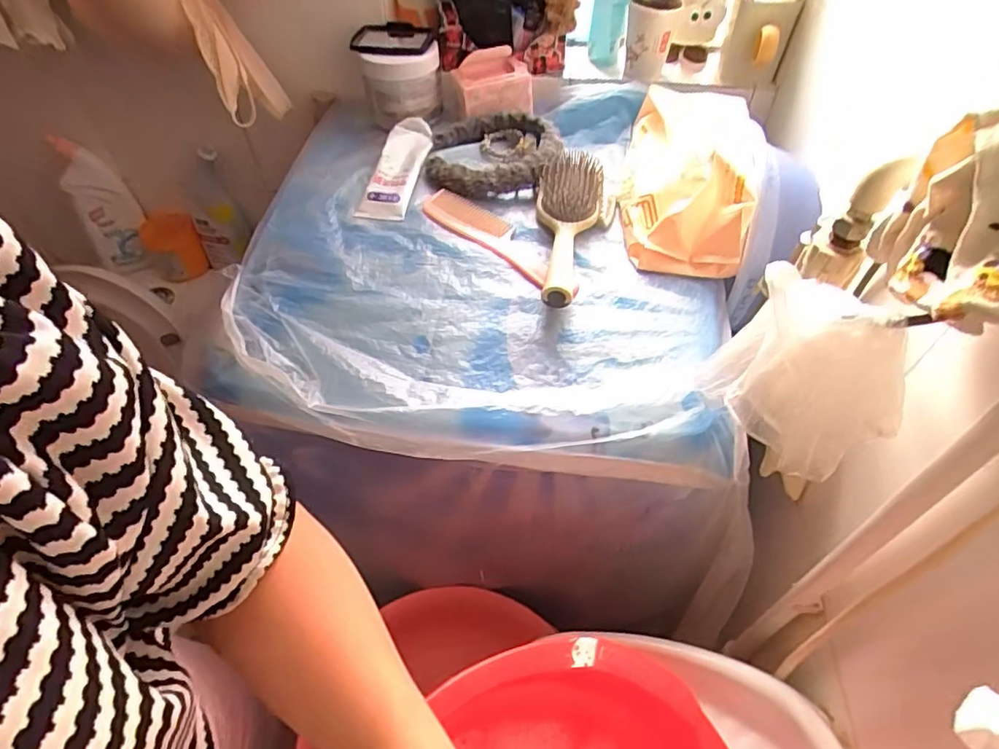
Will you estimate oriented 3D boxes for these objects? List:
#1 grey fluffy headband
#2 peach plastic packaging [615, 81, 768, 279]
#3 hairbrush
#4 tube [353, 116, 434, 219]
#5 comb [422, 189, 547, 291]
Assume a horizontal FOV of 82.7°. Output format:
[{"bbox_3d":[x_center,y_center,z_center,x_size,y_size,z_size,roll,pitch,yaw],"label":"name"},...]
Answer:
[{"bbox_3d":[-0.008,-0.270,0.687,0.155,0.040,0.136,-1,51,-1],"label":"grey fluffy headband"},{"bbox_3d":[0.212,-0.230,0.645,0.137,0.094,0.261,12,52,9],"label":"peach plastic packaging"},{"bbox_3d":[0.071,-0.160,0.606,0.068,0.033,0.202,7,65,5],"label":"hairbrush"},{"bbox_3d":[-0.121,-0.248,0.677,0.053,0.025,0.164,11,64,8],"label":"tube"},{"bbox_3d":[-0.013,-0.158,0.622,0.175,0.012,0.051,34,58,24],"label":"comb"}]

